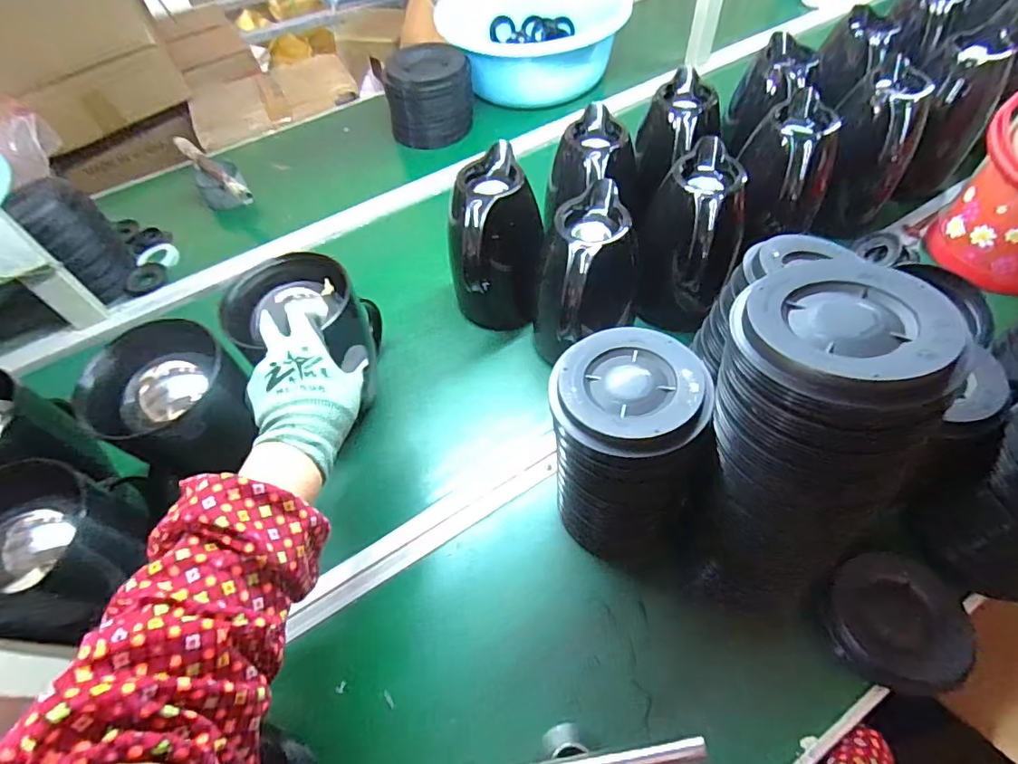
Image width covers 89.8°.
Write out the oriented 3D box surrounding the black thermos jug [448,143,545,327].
[{"bbox_3d":[-0.015,-0.164,0.638,0.116,0.182,0.113,-25,57,-12],"label":"black thermos jug"}]

